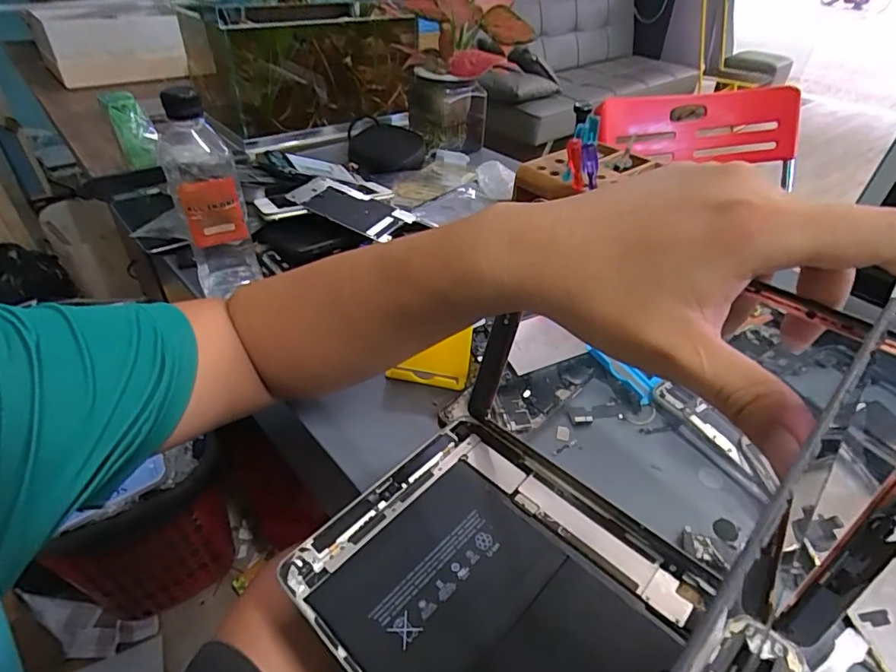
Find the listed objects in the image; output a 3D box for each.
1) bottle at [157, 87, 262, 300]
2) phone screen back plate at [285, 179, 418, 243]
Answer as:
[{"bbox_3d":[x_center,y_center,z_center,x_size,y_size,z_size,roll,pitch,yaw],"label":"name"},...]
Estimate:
[{"bbox_3d":[-0.224,-0.121,0.466,0.063,0.193,0.064,-17,43,-21],"label":"bottle"},{"bbox_3d":[-0.110,-0.143,0.561,0.136,0.010,0.058,26,51,19],"label":"phone screen back plate"}]

